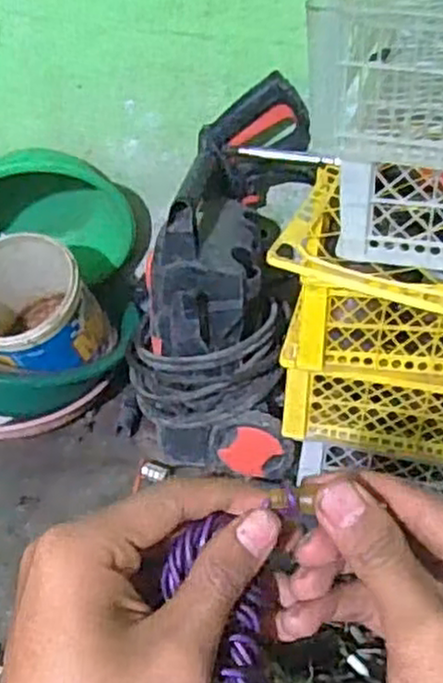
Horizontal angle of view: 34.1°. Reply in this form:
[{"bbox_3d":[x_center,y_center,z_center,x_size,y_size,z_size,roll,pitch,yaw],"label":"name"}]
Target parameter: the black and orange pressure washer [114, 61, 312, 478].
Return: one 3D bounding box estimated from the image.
[{"bbox_3d":[0.010,-0.073,1.052,0.235,0.531,0.305,10,31,-10],"label":"black and orange pressure washer"}]

